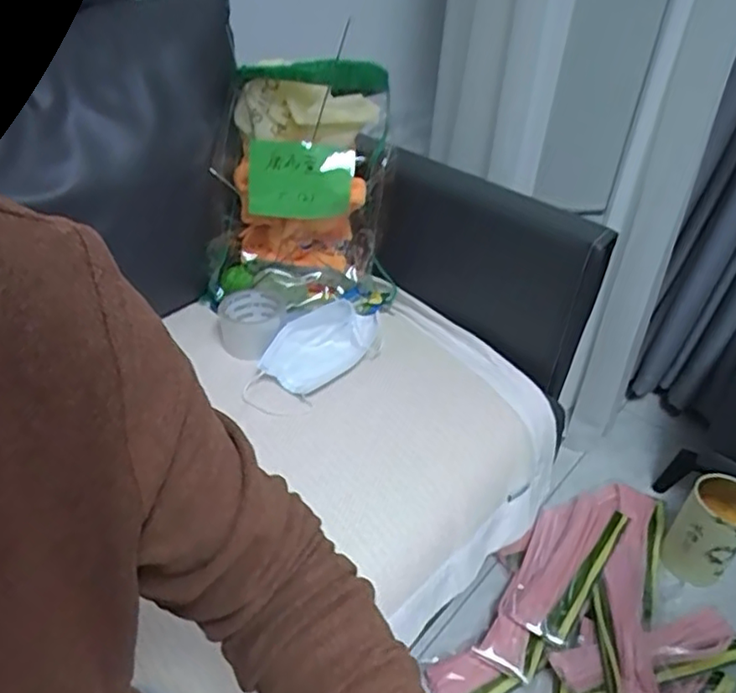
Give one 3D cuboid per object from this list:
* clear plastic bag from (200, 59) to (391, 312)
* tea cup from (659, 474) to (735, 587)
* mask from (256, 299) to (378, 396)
[{"bbox_3d":[-0.091,-0.216,0.893,0.243,0.352,0.100,10,29,8],"label":"clear plastic bag"},{"bbox_3d":[0.571,0.315,1.077,0.092,0.182,0.101,2,39,-2],"label":"tea cup"},{"bbox_3d":[-0.070,0.000,0.875,0.092,0.072,0.163,26,44,26],"label":"mask"}]

